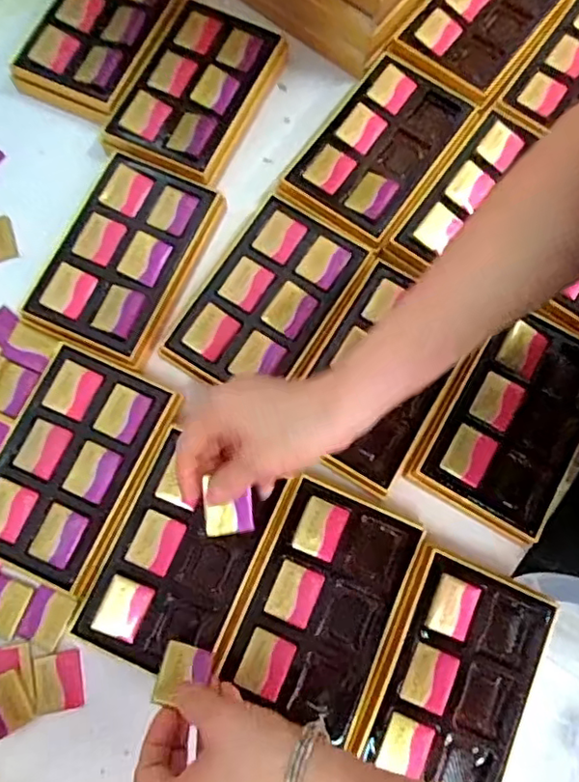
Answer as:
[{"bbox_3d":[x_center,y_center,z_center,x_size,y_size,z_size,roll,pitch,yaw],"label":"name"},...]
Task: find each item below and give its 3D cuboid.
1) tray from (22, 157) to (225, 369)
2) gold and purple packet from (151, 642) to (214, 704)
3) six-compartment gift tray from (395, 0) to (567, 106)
[{"bbox_3d":[-0.132,-0.109,0.502,0.109,0.036,0.166,25,76,6],"label":"tray"},{"bbox_3d":[-0.068,0.184,0.391,0.033,0.006,0.039,22,41,-15],"label":"gold and purple packet"},{"bbox_3d":[0.181,-0.349,0.557,0.103,0.017,0.161,37,77,9],"label":"six-compartment gift tray"}]

